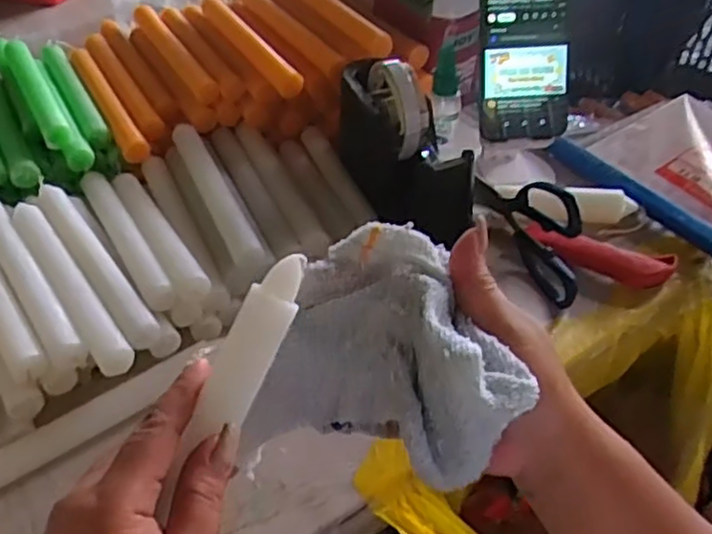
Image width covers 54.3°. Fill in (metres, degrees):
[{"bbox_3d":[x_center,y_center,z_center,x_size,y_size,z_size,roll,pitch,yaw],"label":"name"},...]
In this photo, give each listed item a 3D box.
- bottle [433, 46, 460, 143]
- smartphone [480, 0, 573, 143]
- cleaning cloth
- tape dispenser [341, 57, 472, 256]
[{"bbox_3d":[0.077,-0.143,0.583,0.023,0.076,0.020,7,44,8],"label":"bottle"},{"bbox_3d":[0.140,-0.189,0.573,0.074,0.164,0.007,-4,18,0],"label":"smartphone"},{"bbox_3d":[0.015,0.040,0.347,0.129,0.083,0.097,7,44,8],"label":"cleaning cloth"},{"bbox_3d":[0.036,-0.101,0.582,0.053,0.123,0.175,-17,46,-16],"label":"tape dispenser"}]

